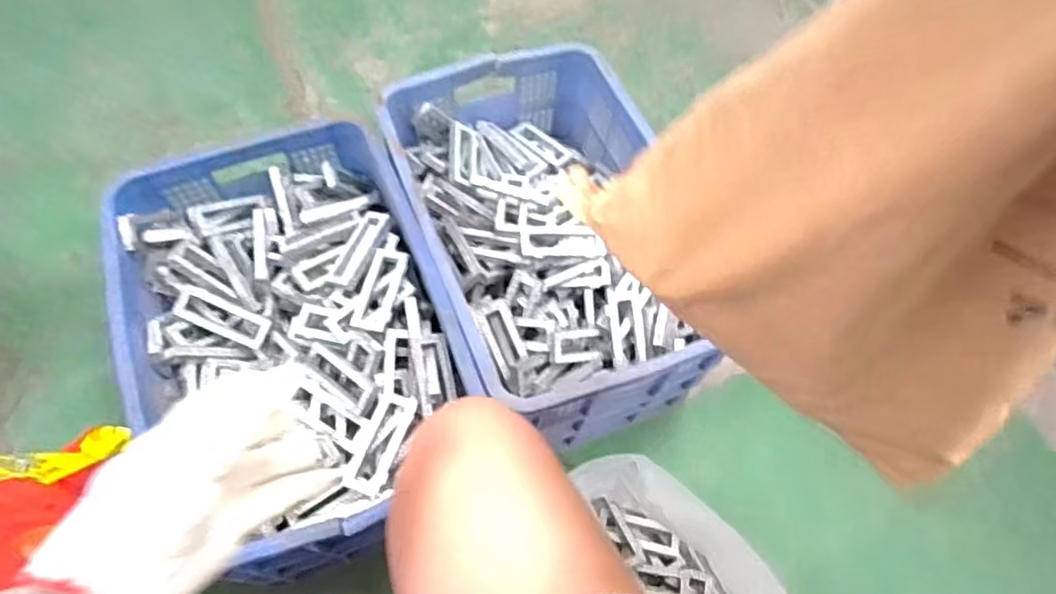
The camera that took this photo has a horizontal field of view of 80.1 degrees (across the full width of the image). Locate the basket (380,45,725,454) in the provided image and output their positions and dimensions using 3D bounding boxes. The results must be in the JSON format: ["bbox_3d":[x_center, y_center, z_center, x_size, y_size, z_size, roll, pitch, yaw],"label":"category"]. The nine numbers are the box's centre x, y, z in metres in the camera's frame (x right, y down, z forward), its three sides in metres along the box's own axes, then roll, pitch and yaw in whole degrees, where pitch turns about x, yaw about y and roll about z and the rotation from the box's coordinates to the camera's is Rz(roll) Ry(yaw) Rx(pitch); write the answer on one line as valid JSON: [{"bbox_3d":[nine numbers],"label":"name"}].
[{"bbox_3d":[0.020,-0.068,0.945,0.359,0.277,0.525,-17,64,-13],"label":"basket"}]

